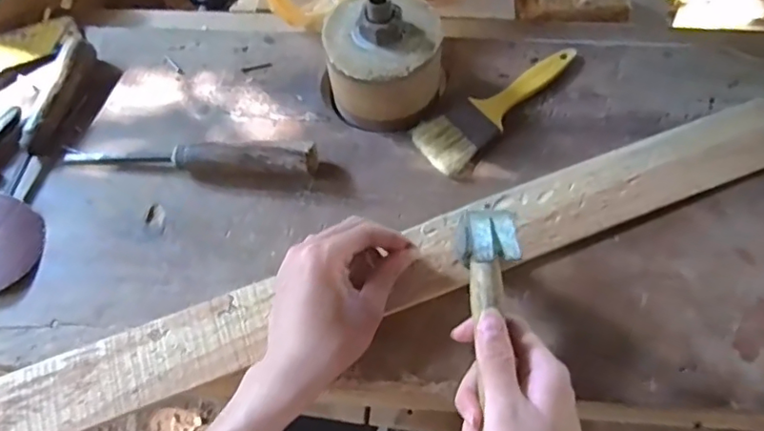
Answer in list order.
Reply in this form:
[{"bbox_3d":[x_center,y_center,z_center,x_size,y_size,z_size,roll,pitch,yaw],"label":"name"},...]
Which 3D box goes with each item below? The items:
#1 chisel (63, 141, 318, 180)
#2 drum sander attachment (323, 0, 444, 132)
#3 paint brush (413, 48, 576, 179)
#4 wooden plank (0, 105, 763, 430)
[{"bbox_3d":[-0.171,-0.049,0.495,0.228,0.033,0.031,1,65,2],"label":"chisel"},{"bbox_3d":[0.002,-0.138,0.490,0.098,0.100,0.093,-1,65,1],"label":"drum sander attachment"},{"bbox_3d":[0.105,-0.105,0.513,0.174,0.014,0.053,-41,71,-16],"label":"paint brush"},{"bbox_3d":[-0.035,0.058,0.441,0.805,0.014,0.066,-20,66,-6],"label":"wooden plank"}]

